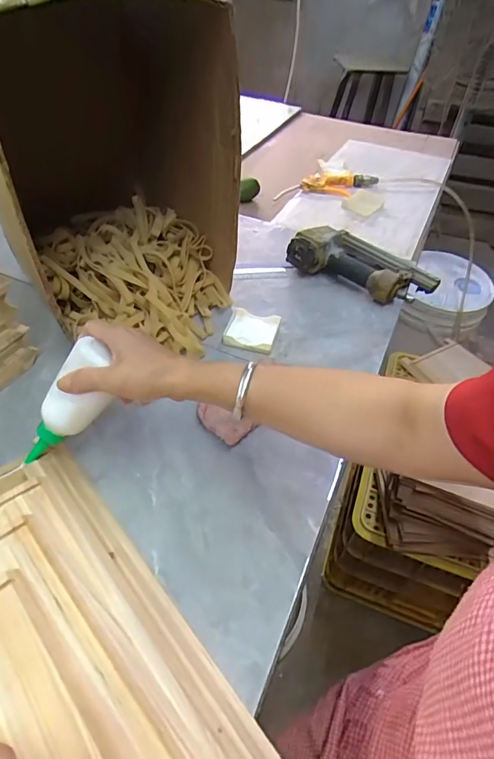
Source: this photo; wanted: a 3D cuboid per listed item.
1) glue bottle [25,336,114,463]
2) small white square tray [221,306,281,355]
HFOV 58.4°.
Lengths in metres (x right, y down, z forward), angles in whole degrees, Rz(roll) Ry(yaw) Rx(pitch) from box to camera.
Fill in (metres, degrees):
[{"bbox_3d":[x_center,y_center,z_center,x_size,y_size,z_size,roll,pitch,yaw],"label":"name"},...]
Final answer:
[{"bbox_3d":[-0.182,0.031,0.453,0.046,0.144,0.040,39,17,26],"label":"glue bottle"},{"bbox_3d":[0.007,-0.078,0.680,0.078,0.016,0.086,12,46,6],"label":"small white square tray"}]

